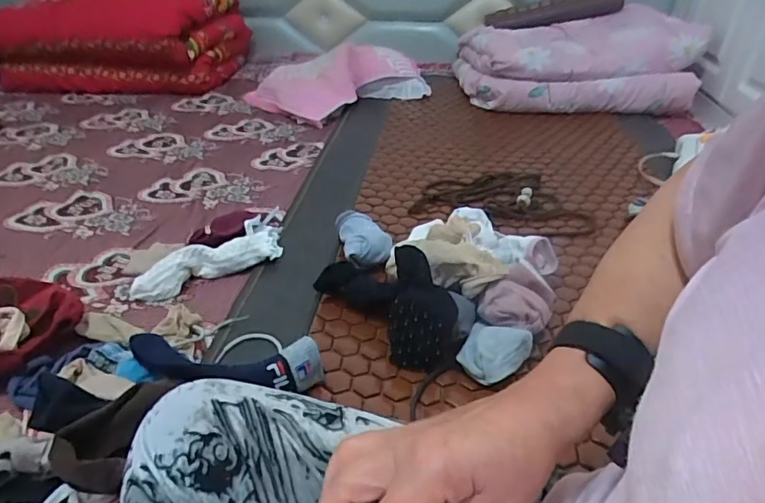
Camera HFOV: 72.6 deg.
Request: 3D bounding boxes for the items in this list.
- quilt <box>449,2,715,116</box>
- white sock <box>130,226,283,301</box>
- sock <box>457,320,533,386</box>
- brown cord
[{"bbox_3d":[0.523,-0.534,1.458,0.616,0.200,0.385,5,33,6],"label":"quilt"},{"bbox_3d":[-0.248,0.024,0.755,0.219,0.056,0.053,-17,37,-25],"label":"white sock"},{"bbox_3d":[0.125,0.115,0.593,0.070,0.053,0.070,20,38,27],"label":"sock"},{"bbox_3d":[0.228,-0.106,0.961,0.294,0.018,0.206,12,35,17],"label":"brown cord"}]

